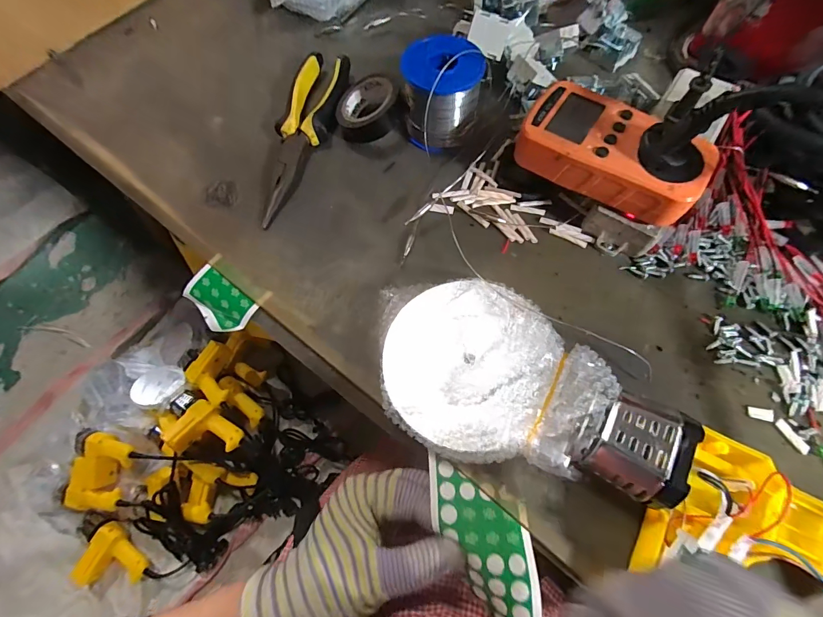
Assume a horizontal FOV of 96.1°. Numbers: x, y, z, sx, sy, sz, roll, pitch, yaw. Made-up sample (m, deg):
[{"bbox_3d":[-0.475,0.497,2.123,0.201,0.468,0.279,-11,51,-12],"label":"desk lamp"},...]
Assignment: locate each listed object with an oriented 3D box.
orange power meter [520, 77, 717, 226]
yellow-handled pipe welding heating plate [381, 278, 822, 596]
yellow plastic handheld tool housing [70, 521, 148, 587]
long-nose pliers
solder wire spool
[{"bbox_3d":[0.144,-0.114,0.267,0.126,0.030,0.065,32,74,12],"label":"orange power meter"},{"bbox_3d":[0.129,0.097,0.223,0.345,0.051,0.121,31,75,12],"label":"yellow-handled pipe welding heating plate"},{"bbox_3d":[-0.689,0.570,0.860,0.124,0.076,0.123,-4,70,0],"label":"yellow plastic handheld tool housing"},{"bbox_3d":[-0.099,-0.159,0.336,0.047,0.017,0.186,14,72,6],"label":"long-nose pliers"},{"bbox_3d":[0.028,-0.181,0.314,0.065,0.070,0.057,-29,73,-8],"label":"solder wire spool"}]

